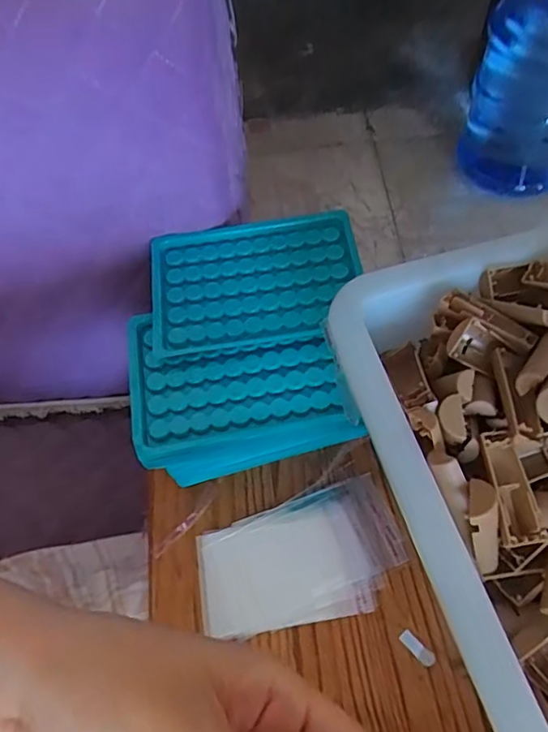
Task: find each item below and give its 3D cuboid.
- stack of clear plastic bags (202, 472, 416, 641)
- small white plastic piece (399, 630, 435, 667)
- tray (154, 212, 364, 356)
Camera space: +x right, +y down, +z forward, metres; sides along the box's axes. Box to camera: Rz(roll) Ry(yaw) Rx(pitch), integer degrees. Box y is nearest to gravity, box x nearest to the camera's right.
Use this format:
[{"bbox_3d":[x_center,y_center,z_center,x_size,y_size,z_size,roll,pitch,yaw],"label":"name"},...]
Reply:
[{"bbox_3d":[0.017,0.119,0.350,0.124,0.006,0.073,-17,61,-7],"label":"stack of clear plastic bags"},{"bbox_3d":[0.081,0.159,0.322,0.009,0.004,0.021,-40,66,-18],"label":"small white plastic piece"},{"bbox_3d":[-0.012,-0.052,0.358,0.129,0.014,0.087,-8,61,-1],"label":"tray"}]

